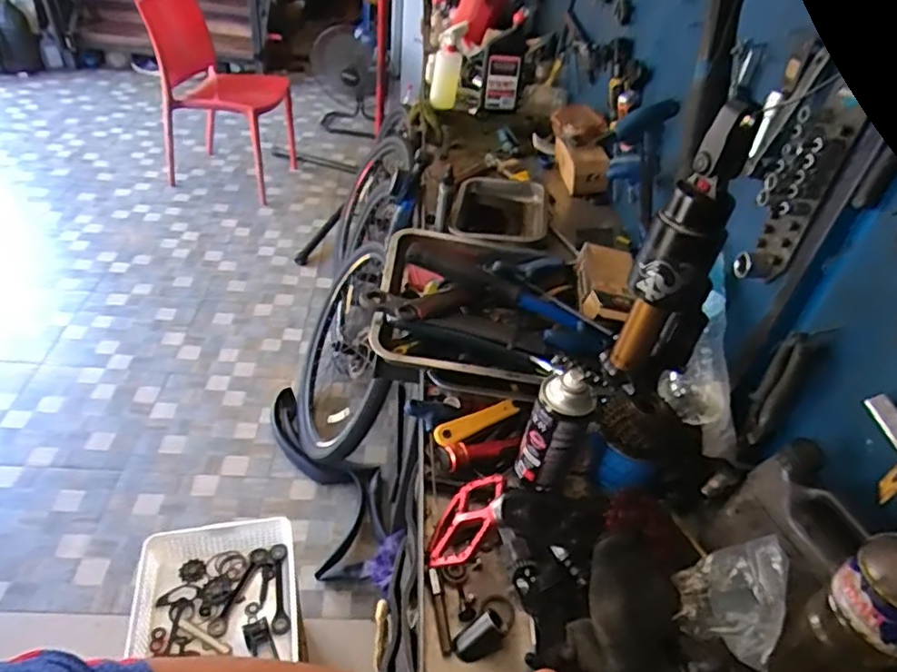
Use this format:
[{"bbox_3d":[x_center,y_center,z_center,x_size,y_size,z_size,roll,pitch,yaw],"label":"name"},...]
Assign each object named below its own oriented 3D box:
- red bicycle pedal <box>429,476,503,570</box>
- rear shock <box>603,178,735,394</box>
[{"bbox_3d":[0.023,0.201,0.668,0.014,0.105,0.117,41,62,-12],"label":"red bicycle pedal"},{"bbox_3d":[0.184,-0.037,0.510,0.073,0.187,0.048,-17,47,-26],"label":"rear shock"}]

